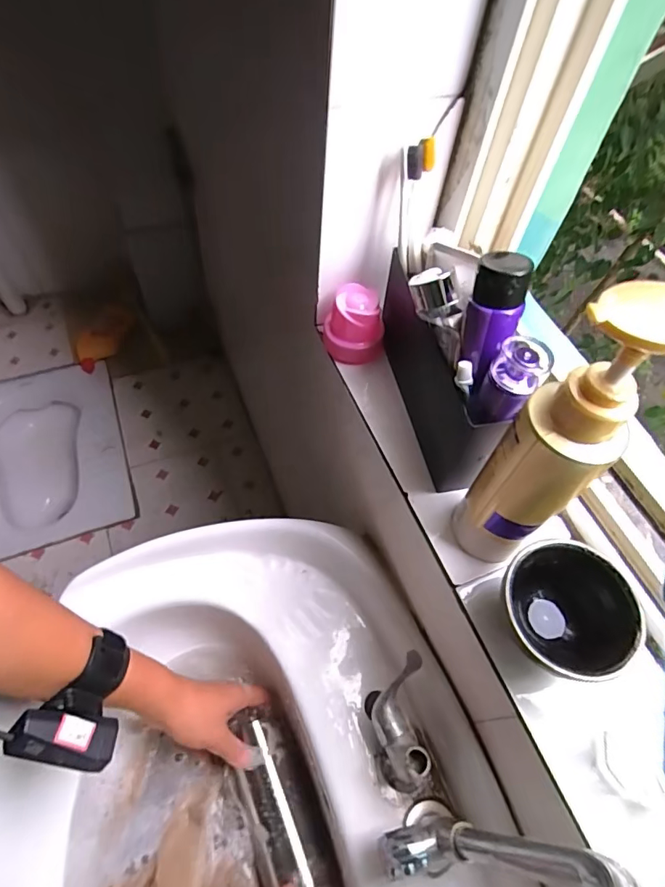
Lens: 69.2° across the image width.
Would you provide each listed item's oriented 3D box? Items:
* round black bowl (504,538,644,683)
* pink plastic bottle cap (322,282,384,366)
[{"bbox_3d":[0.153,0.114,0.324,0.083,0.046,0.082,2,58,-3],"label":"round black bowl"},{"bbox_3d":[0.021,-0.113,0.458,0.056,0.054,0.048,6,58,0],"label":"pink plastic bottle cap"}]

